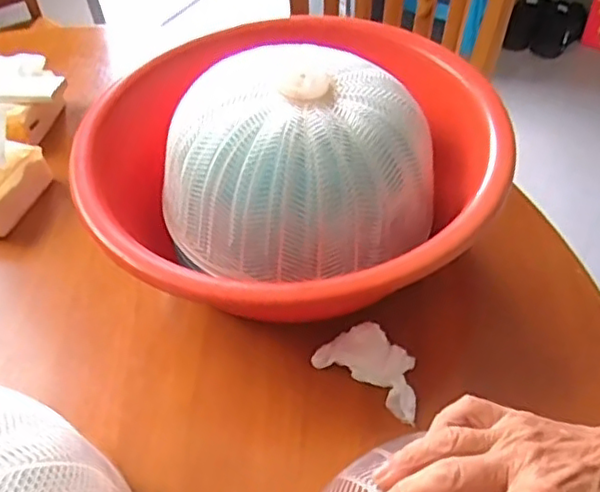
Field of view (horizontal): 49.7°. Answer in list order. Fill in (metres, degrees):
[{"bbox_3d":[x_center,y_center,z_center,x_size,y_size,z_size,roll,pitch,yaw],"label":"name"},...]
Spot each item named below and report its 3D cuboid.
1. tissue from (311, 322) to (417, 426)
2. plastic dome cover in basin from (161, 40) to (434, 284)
[{"bbox_3d":[0.060,0.094,0.519,0.090,0.032,0.043,27,56,24],"label":"tissue"},{"bbox_3d":[-0.004,-0.079,0.547,0.226,0.108,0.202,-15,50,-9],"label":"plastic dome cover in basin"}]

